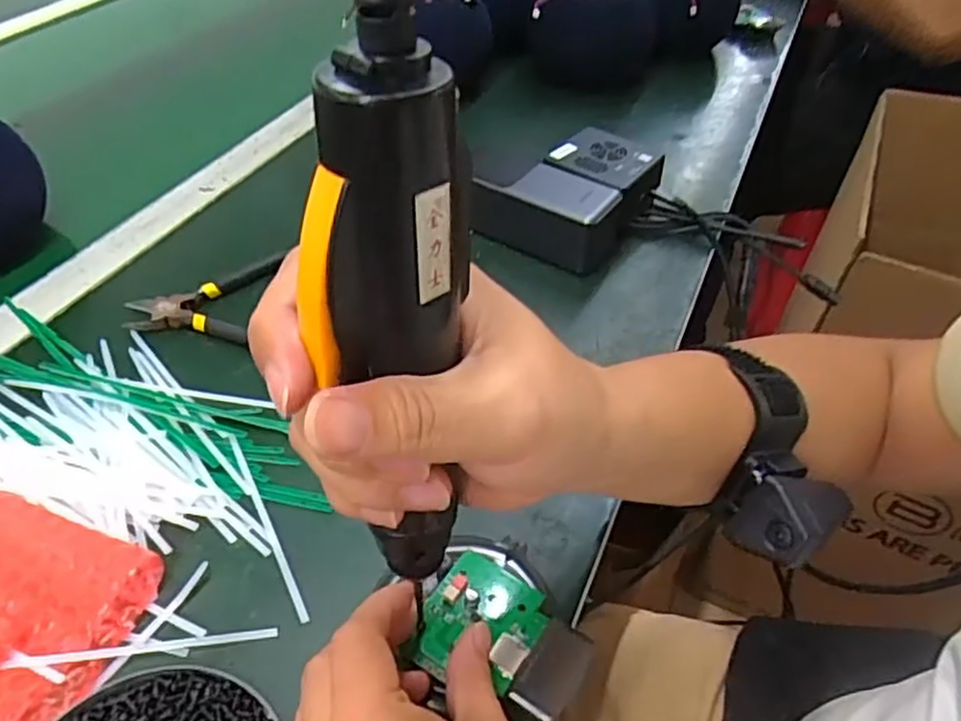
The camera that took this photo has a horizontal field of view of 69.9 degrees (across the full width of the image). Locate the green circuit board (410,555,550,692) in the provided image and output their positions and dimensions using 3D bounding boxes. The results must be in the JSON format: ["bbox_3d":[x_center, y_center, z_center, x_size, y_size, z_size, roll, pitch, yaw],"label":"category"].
[{"bbox_3d":[0.000,0.121,0.315,0.052,0.008,0.057,21,49,23],"label":"green circuit board"}]

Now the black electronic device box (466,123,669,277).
[{"bbox_3d":[0.070,-0.135,0.557,0.118,0.051,0.127,27,50,22],"label":"black electronic device box"}]

